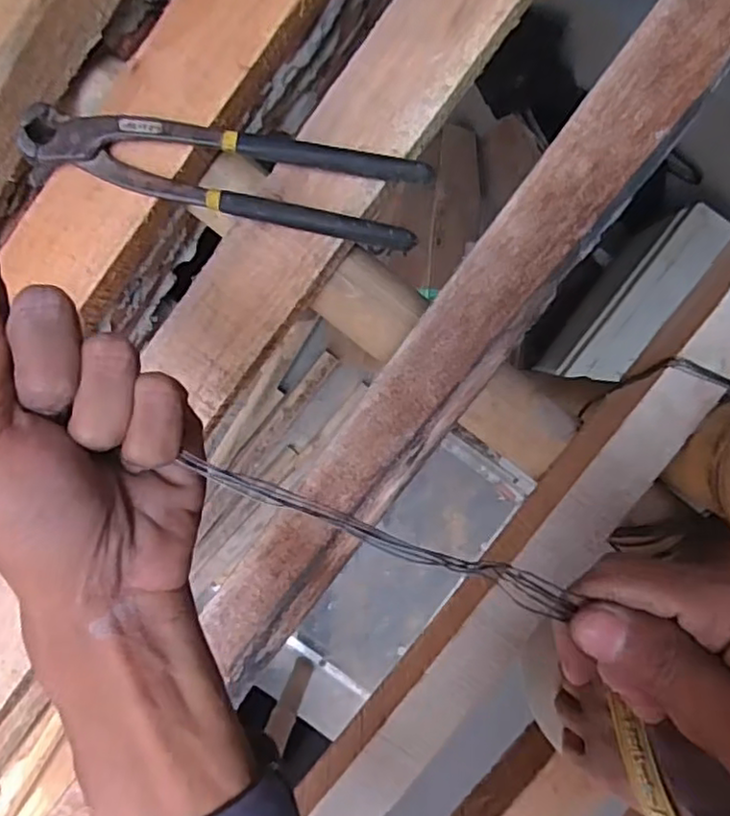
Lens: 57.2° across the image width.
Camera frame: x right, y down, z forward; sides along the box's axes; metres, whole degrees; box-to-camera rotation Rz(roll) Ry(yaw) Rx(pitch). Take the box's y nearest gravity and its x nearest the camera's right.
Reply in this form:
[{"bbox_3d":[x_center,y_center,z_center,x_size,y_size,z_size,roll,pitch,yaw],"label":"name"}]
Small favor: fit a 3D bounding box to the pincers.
[{"bbox_3d":[-0.075,-0.130,0.368,0.214,0.019,0.046,12,97,2],"label":"pincers"}]

